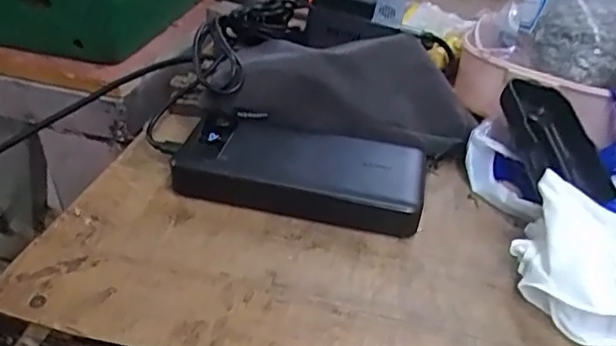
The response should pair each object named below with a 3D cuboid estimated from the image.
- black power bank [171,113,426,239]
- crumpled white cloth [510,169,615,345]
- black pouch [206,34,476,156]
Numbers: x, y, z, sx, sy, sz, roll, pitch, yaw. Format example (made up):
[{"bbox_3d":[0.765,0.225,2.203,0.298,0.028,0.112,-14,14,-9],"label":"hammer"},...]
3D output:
[{"bbox_3d":[-0.004,-0.002,0.384,0.154,0.023,0.073,12,34,9],"label":"black power bank"},{"bbox_3d":[0.148,0.047,0.312,0.072,0.048,0.078,16,36,15],"label":"crumpled white cloth"},{"bbox_3d":[0.027,-0.060,0.435,0.182,0.058,0.101,6,35,2],"label":"black pouch"}]

